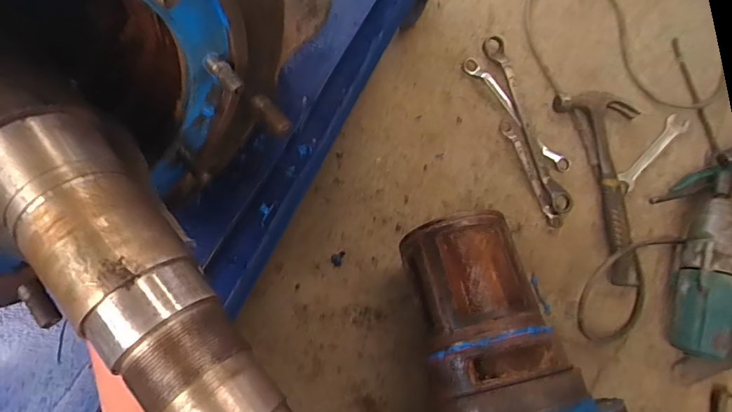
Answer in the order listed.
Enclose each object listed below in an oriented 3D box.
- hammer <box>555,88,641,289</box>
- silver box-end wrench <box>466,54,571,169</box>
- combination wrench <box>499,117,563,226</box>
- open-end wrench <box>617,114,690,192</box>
[{"bbox_3d":[0.410,-0.038,0.692,0.120,0.029,0.319,-9,78,-2],"label":"hammer"},{"bbox_3d":[0.256,-0.160,0.726,0.029,0.018,0.253,-37,80,-7],"label":"silver box-end wrench"},{"bbox_3d":[0.272,-0.055,0.705,0.025,0.010,0.194,-24,78,-5],"label":"combination wrench"},{"bbox_3d":[0.489,-0.095,0.715,0.034,0.013,0.170,43,81,9],"label":"open-end wrench"}]

